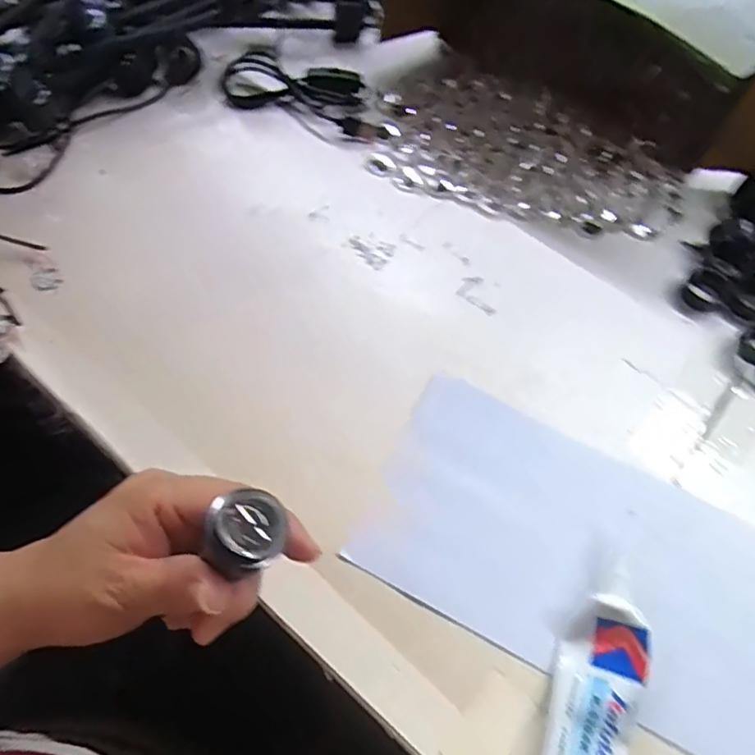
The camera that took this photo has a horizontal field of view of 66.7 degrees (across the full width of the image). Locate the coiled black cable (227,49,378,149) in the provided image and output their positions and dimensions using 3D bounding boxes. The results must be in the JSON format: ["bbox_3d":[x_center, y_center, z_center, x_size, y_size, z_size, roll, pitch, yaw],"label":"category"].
[{"bbox_3d":[-0.053,-0.215,0.434,0.117,0.025,0.055,25,62,8],"label":"coiled black cable"}]

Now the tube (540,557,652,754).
[{"bbox_3d":[0.089,0.143,0.239,0.033,0.020,0.121,21,62,6],"label":"tube"}]

